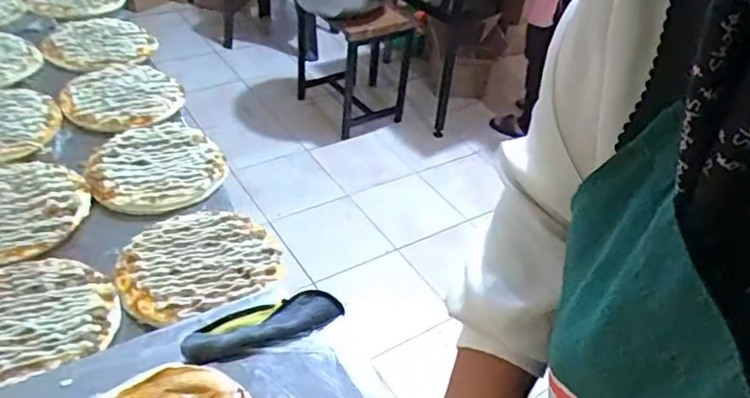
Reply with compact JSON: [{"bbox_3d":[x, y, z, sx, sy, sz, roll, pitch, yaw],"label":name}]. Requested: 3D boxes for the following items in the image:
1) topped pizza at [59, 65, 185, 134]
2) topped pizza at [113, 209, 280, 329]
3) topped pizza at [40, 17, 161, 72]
[{"bbox_3d":[-0.453,-0.189,1.027,0.186,0.015,0.224,-24,48,-32],"label":"topped pizza"},{"bbox_3d":[-0.228,0.078,0.745,0.194,0.019,0.179,4,39,-4],"label":"topped pizza"},{"bbox_3d":[-0.576,-0.327,1.191,0.194,0.024,0.233,-22,48,-31],"label":"topped pizza"}]

